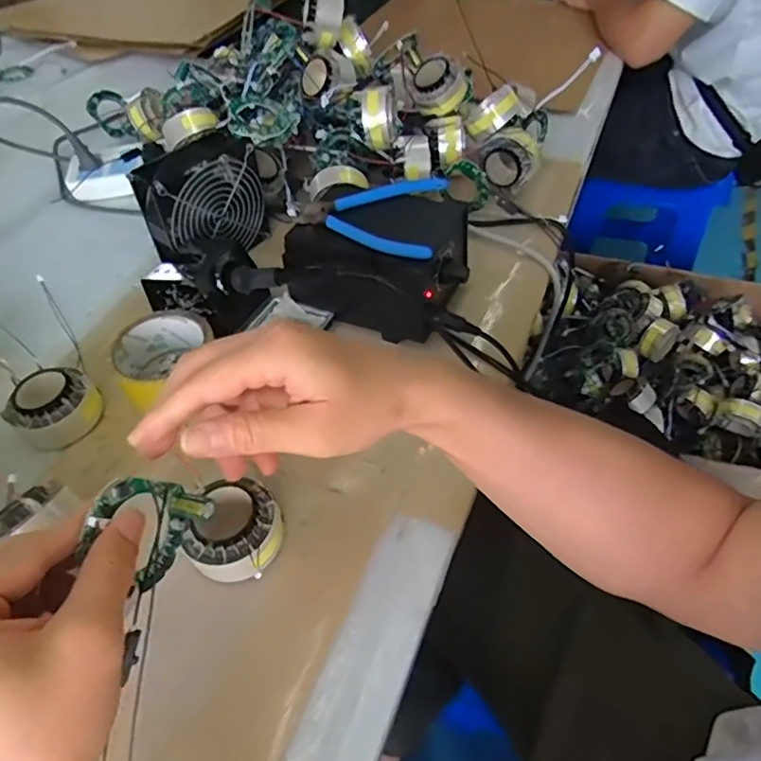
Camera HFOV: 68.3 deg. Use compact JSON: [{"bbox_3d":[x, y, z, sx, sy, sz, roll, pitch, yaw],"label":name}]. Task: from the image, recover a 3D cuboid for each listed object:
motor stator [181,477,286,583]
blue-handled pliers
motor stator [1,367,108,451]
[{"bbox_3d":[-0.099,0.102,0.381,0.056,0.040,0.065,6,51,9],"label":"motor stator"},{"bbox_3d":[-0.006,-0.150,0.505,0.124,0.021,0.106,10,51,12],"label":"blue-handled pliers"},{"bbox_3d":[-0.266,0.022,0.461,0.066,0.034,0.057,-38,58,-25],"label":"motor stator"}]

